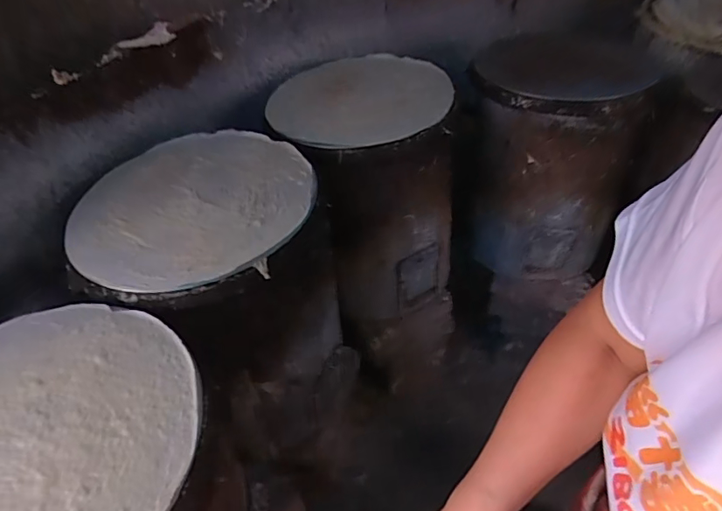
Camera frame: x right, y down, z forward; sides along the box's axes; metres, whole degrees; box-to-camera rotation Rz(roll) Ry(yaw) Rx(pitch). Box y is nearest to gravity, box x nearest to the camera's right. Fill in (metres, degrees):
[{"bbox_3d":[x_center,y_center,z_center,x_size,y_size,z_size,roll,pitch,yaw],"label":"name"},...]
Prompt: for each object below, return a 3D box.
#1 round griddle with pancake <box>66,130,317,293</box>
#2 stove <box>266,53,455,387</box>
[{"bbox_3d":[-0.255,-0.089,0.769,0.352,0.026,0.360,-2,42,1],"label":"round griddle with pancake"},{"bbox_3d":[0.024,-0.058,1.190,0.345,0.705,0.341,-2,42,1],"label":"stove"}]

